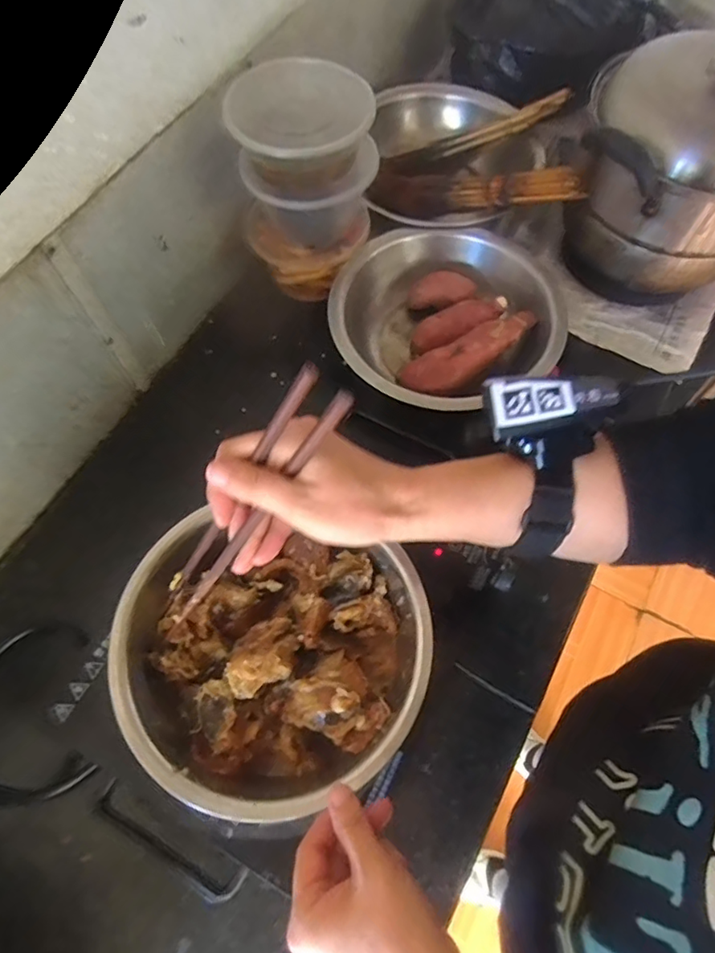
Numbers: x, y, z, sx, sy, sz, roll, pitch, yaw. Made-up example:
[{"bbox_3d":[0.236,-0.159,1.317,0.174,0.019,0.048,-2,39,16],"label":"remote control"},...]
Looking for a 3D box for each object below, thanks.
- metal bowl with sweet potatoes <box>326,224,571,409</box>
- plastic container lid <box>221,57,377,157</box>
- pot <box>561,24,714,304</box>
[{"bbox_3d":[0.101,-0.176,0.648,0.261,0.083,0.241,-35,69,-14],"label":"metal bowl with sweet potatoes"},{"bbox_3d":[-0.053,-0.350,0.527,0.134,0.010,0.107,7,78,-5],"label":"plastic container lid"},{"bbox_3d":[0.364,-0.338,0.625,0.228,0.237,0.221,-1,63,1],"label":"pot"}]

